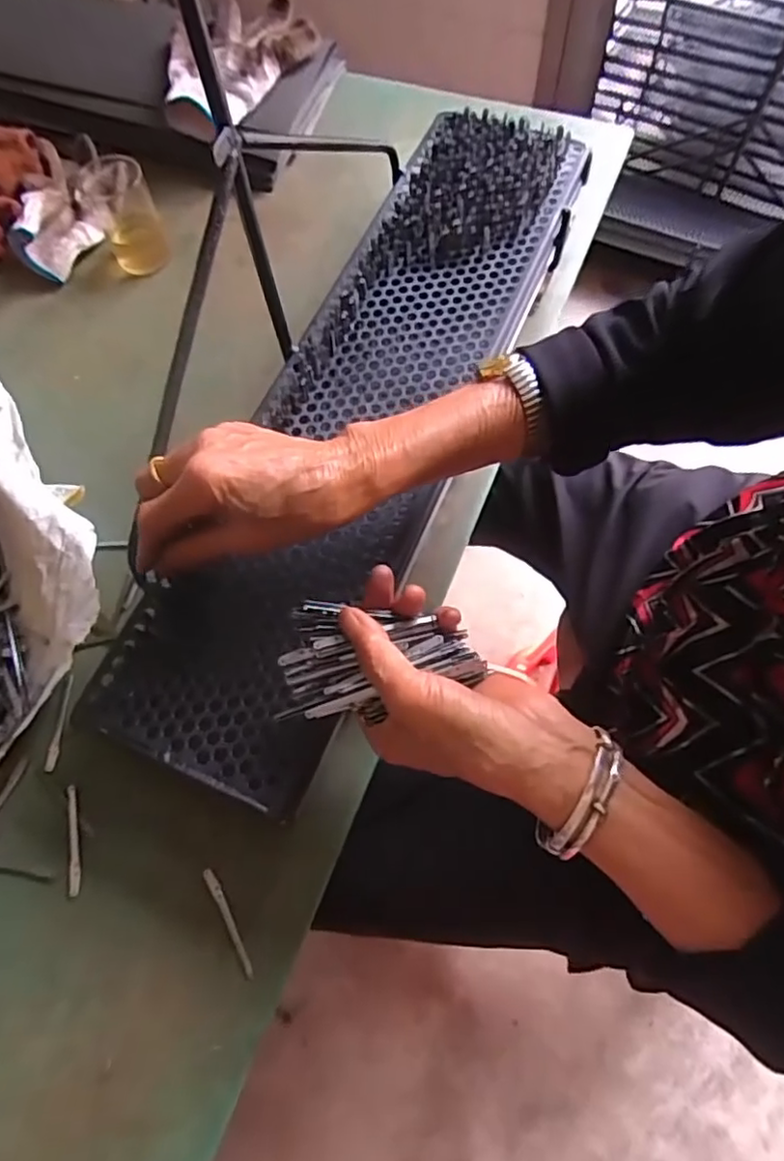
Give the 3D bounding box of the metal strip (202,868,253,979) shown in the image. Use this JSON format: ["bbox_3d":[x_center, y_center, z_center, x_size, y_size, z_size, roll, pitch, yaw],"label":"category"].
[{"bbox_3d":[-0.102,0.212,0.388,0.007,0.004,0.066,-30,71,-11],"label":"metal strip"}]

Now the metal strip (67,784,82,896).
[{"bbox_3d":[-0.208,0.168,0.406,0.007,0.004,0.067,-11,68,-5],"label":"metal strip"}]

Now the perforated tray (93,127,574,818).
[{"bbox_3d":[-0.014,-0.132,0.445,0.150,0.020,0.570,22,73,8],"label":"perforated tray"}]

